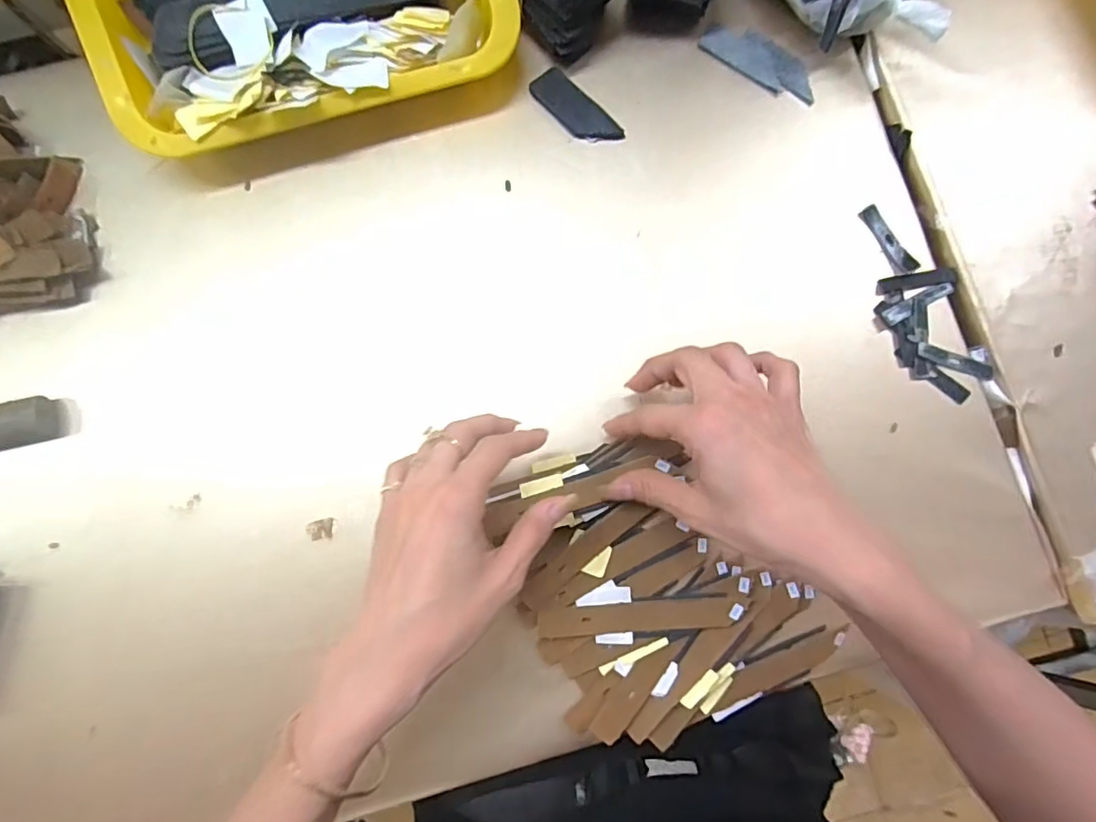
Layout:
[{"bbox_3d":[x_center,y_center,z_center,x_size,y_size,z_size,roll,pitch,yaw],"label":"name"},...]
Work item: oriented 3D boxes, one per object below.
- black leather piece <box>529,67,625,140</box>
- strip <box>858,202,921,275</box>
[{"bbox_3d":[0.019,-0.206,0.379,0.068,0.004,0.026,45,85,4],"label":"black leather piece"},{"bbox_3d":[0.230,-0.116,0.374,0.014,0.006,0.052,-25,84,-3],"label":"strip"}]

